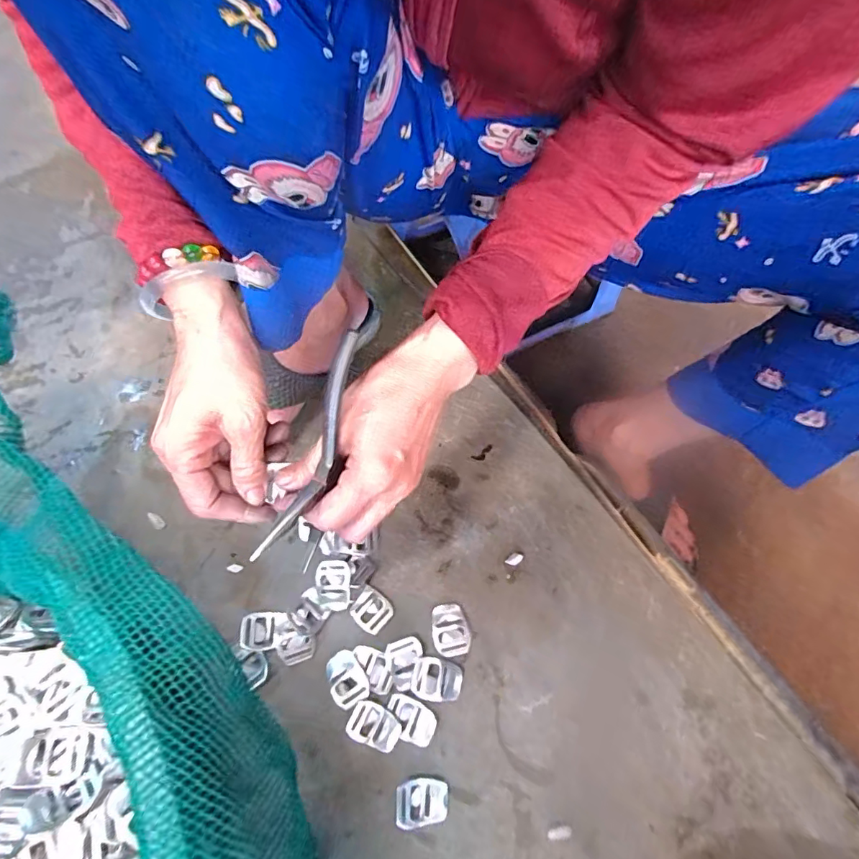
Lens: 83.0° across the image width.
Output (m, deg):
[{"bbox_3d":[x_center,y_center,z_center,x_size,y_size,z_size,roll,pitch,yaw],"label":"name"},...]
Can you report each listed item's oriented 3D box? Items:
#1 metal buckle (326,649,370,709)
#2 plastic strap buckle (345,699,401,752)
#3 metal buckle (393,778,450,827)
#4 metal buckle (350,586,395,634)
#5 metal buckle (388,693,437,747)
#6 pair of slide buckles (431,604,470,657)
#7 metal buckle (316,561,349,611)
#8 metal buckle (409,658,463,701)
[{"bbox_3d":[-0.065,0.194,0.379,0.028,0.006,0.039,-22,69,-11],"label":"metal buckle"},{"bbox_3d":[-0.042,0.225,0.368,0.039,0.006,0.028,27,68,9],"label":"plastic strap buckle"},{"bbox_3d":[-0.006,0.269,0.352,0.039,0.007,0.028,-5,67,-4],"label":"metal buckle"},{"bbox_3d":[-0.048,0.149,0.400,0.032,0.004,0.028,36,70,13],"label":"metal buckle"},{"bbox_3d":[-0.015,0.224,0.374,0.040,0.004,0.027,28,69,10],"label":"metal buckle"},{"bbox_3d":[0.017,0.164,0.397,0.028,0.004,0.039,-11,67,-7],"label":"pair of slide buckles"},{"bbox_3d":[-0.080,0.128,0.399,0.030,0.007,0.039,-2,85,10],"label":"metal buckle"},{"bbox_3d":[0.006,0.197,0.381,0.038,0.004,0.030,13,67,4],"label":"metal buckle"}]

